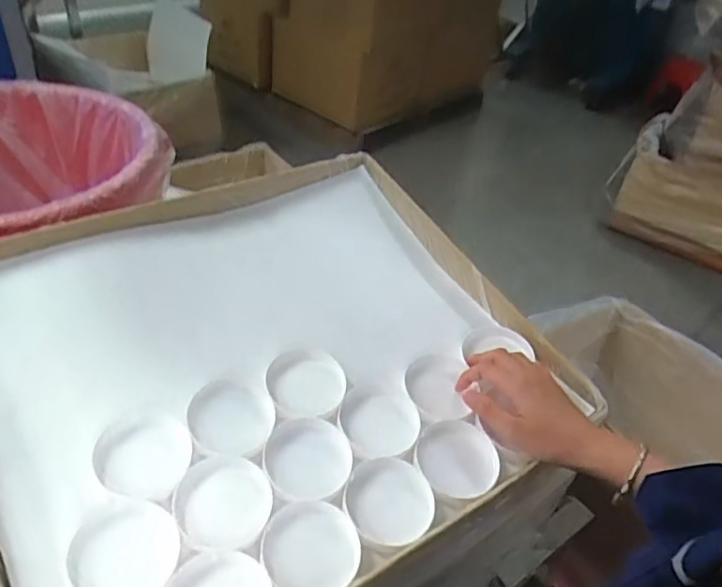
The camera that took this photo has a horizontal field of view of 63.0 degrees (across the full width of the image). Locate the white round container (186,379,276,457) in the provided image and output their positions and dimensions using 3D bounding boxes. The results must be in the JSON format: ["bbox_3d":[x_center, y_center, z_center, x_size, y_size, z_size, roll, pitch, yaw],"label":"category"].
[{"bbox_3d":[-0.117,0.113,0.535,0.074,0.020,0.075,4,40,-4],"label":"white round container"}]

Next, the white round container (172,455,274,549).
[{"bbox_3d":[-0.112,0.170,0.483,0.074,0.018,0.072,1,40,-8],"label":"white round container"}]

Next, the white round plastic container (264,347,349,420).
[{"bbox_3d":[-0.052,0.086,0.573,0.076,0.018,0.074,4,40,-4],"label":"white round plastic container"}]

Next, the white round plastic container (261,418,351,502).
[{"bbox_3d":[-0.046,0.147,0.521,0.073,0.019,0.074,4,40,-4],"label":"white round plastic container"}]

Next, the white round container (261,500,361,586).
[{"bbox_3d":[-0.040,0.202,0.469,0.075,0.012,0.070,-1,40,-10],"label":"white round container"}]

